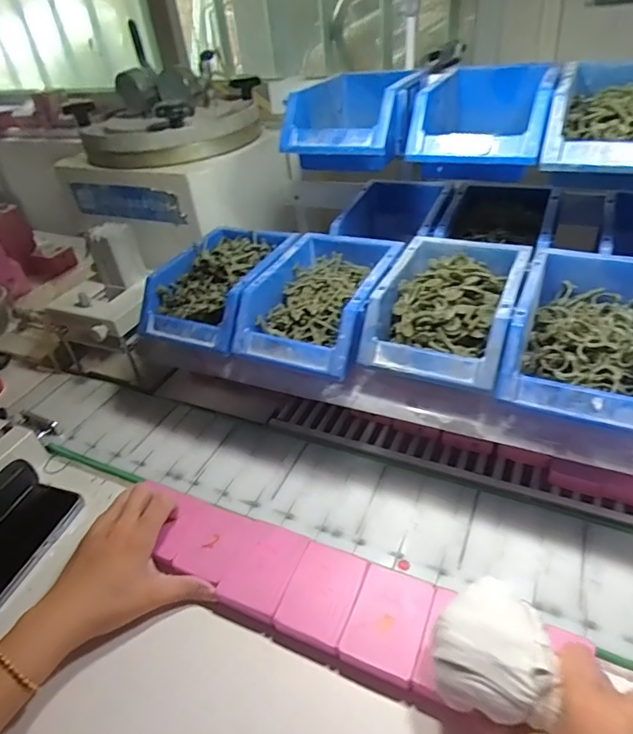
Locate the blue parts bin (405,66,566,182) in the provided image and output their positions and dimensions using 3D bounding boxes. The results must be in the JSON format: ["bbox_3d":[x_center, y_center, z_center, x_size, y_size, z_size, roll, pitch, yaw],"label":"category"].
[{"bbox_3d":[0.177,-0.259,0.520,0.122,0.084,0.168,10,41,20],"label":"blue parts bin"}]

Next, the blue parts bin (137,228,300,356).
[{"bbox_3d":[-0.105,-0.098,0.564,0.123,0.064,0.185,13,42,23],"label":"blue parts bin"}]

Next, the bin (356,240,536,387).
[{"bbox_3d":[0.129,-0.063,0.474,0.119,0.062,0.174,13,42,23],"label":"bin"}]

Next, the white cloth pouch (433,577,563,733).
[{"bbox_3d":[0.120,0.187,0.332,0.072,0.038,0.077,10,38,21],"label":"white cloth pouch"}]

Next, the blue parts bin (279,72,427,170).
[{"bbox_3d":[0.051,-0.298,0.583,0.127,0.070,0.211,7,40,16],"label":"blue parts bin"}]

